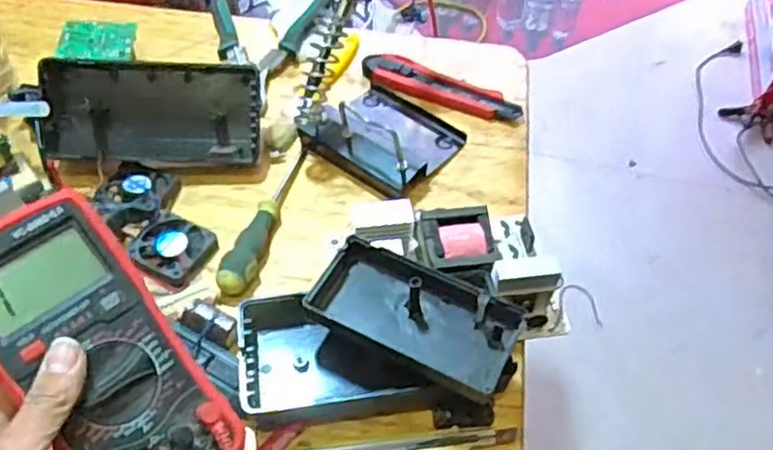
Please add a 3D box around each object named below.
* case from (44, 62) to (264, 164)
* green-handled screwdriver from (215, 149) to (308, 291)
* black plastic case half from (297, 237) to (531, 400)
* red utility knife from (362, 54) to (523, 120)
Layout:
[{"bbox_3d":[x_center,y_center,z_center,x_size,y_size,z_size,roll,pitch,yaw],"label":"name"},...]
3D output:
[{"bbox_3d":[-0.191,-0.091,0.580,0.168,0.081,0.029,-1,13,-9],"label":"case"},{"bbox_3d":[-0.093,-0.009,0.552,0.023,0.020,0.154,13,52,8],"label":"green-handled screwdriver"},{"bbox_3d":[0.020,0.055,0.451,0.128,0.034,0.074,23,54,15],"label":"black plastic case half"},{"bbox_3d":[0.049,-0.126,0.653,0.149,0.016,0.035,22,53,14],"label":"red utility knife"}]

